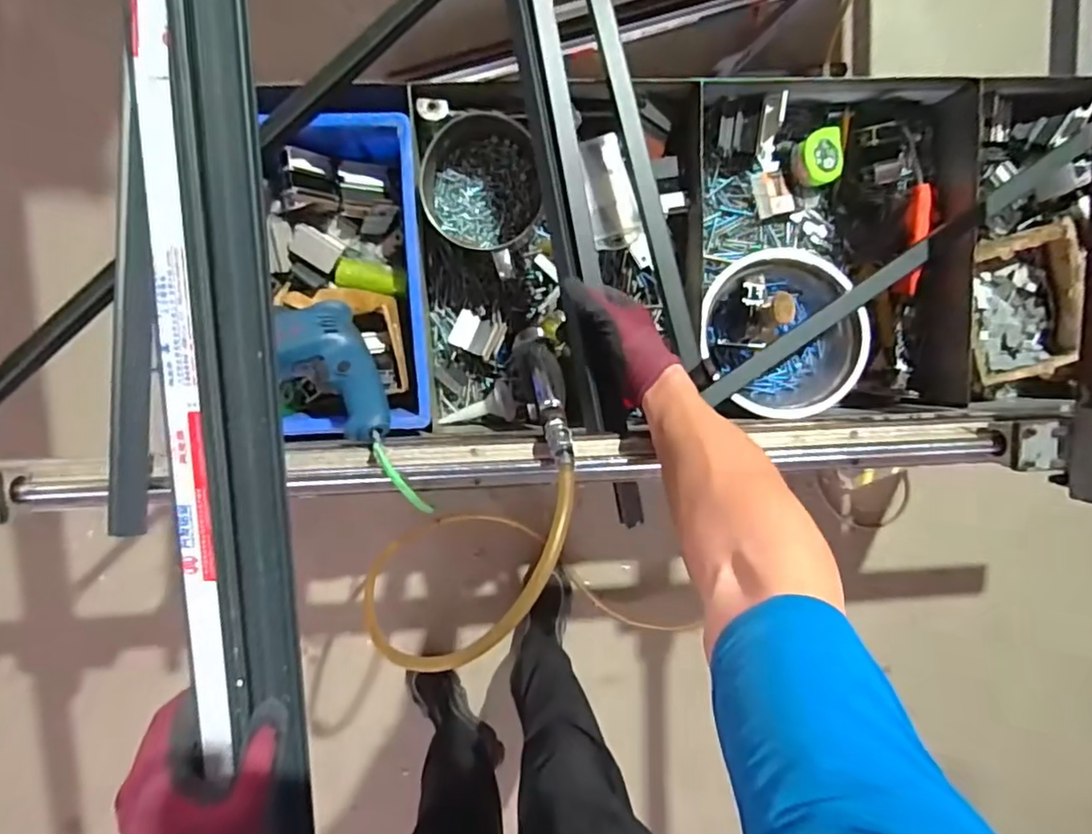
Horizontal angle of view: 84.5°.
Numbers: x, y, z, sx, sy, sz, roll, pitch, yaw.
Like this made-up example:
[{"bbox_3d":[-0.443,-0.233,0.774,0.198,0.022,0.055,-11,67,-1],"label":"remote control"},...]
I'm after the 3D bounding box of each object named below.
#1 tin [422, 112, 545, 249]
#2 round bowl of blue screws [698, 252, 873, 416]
[{"bbox_3d":[-0.076,-0.276,0.711,0.134,0.052,0.147,0,96,-4],"label":"tin"},{"bbox_3d":[0.293,-0.105,0.764,0.198,0.084,0.207,0,96,-4],"label":"round bowl of blue screws"}]

